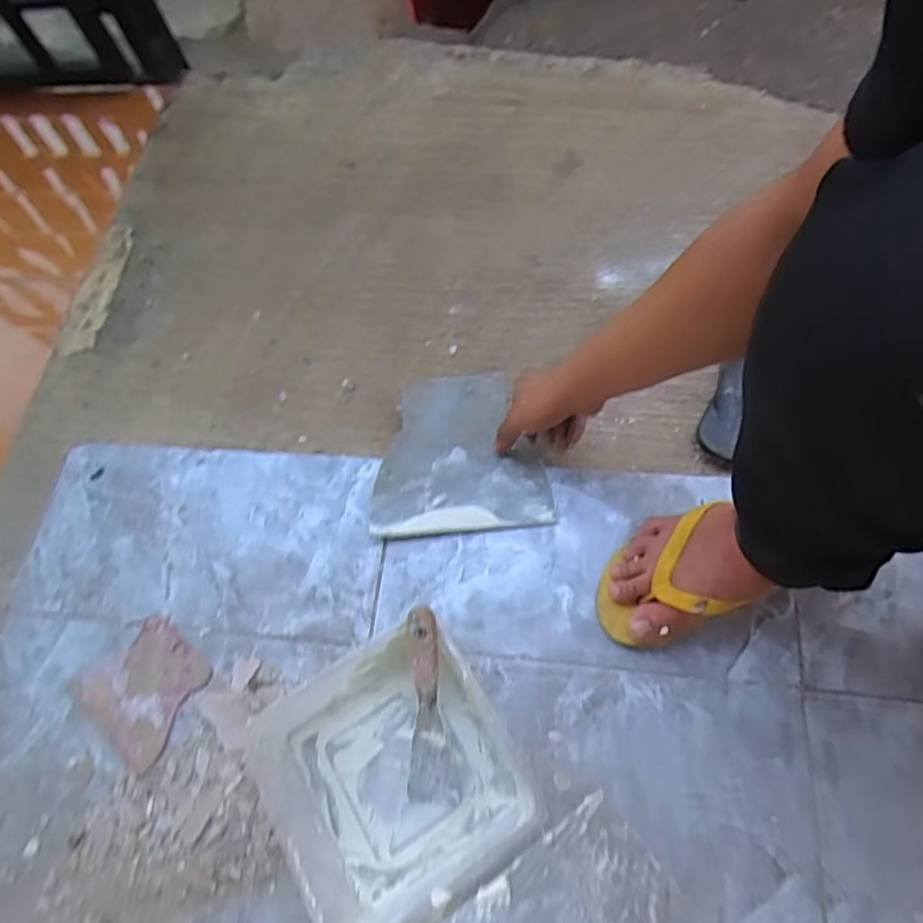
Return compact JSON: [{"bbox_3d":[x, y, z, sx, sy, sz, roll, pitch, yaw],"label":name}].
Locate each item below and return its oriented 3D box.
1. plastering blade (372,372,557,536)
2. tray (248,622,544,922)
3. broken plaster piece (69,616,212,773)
[{"bbox_3d":[-0.005,-0.013,0.670,0.183,0.009,0.184,-6,64,2],"label":"plastering blade"},{"bbox_3d":[-0.061,0.263,0.529,0.195,0.074,0.215,-34,68,-7],"label":"tray"},{"bbox_3d":[-0.316,0.226,0.609,0.113,0.007,0.111,36,77,18],"label":"broken plaster piece"}]

